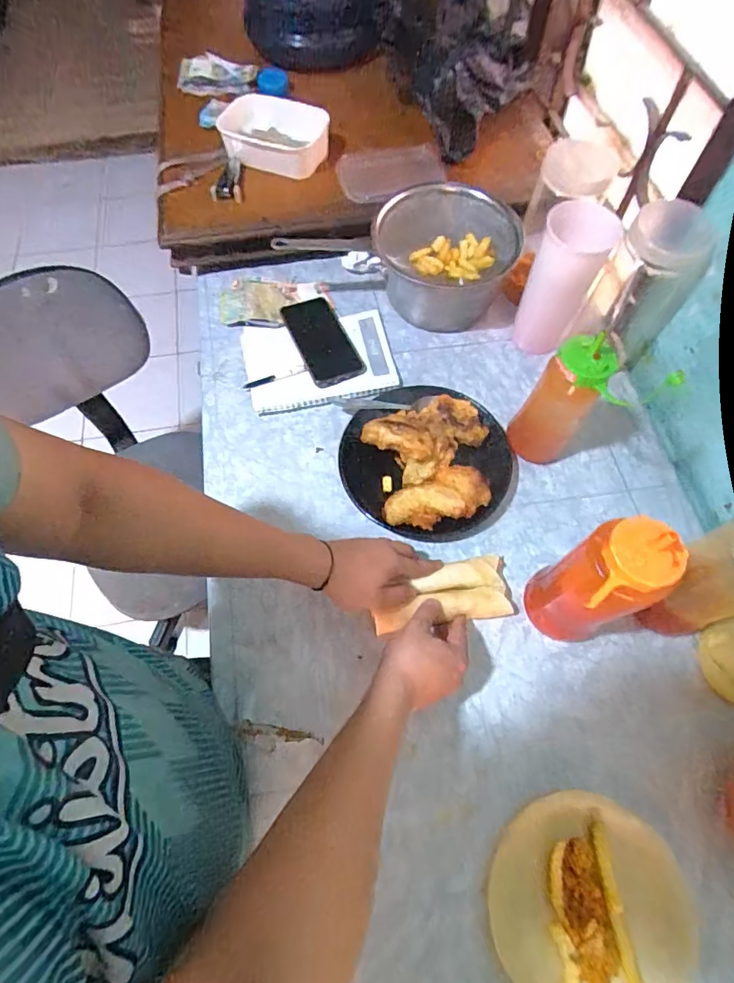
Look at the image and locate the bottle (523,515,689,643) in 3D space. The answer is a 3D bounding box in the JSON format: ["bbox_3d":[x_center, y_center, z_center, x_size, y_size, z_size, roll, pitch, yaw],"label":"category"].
[{"bbox_3d":[0.221,0.094,0.479,0.065,0.210,0.072,-5,65,-2],"label":"bottle"}]

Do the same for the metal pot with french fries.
[{"bbox_3d":[0.055,-0.358,0.742,0.326,0.118,0.167,13,65,7],"label":"metal pot with french fries"}]

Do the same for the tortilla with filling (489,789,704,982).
[{"bbox_3d":[0.211,0.386,0.449,0.179,0.014,0.179,0,65,0],"label":"tortilla with filling"}]

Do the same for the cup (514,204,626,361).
[{"bbox_3d":[0.259,-0.287,0.657,0.080,0.209,0.076,0,65,0],"label":"cup"}]

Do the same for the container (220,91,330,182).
[{"bbox_3d":[-0.152,-0.565,0.785,0.179,0.050,0.109,24,67,11],"label":"container"}]

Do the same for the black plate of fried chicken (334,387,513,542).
[{"bbox_3d":[0.079,-0.048,0.627,0.215,0.063,0.212,0,65,0],"label":"black plate of fried chicken"}]

